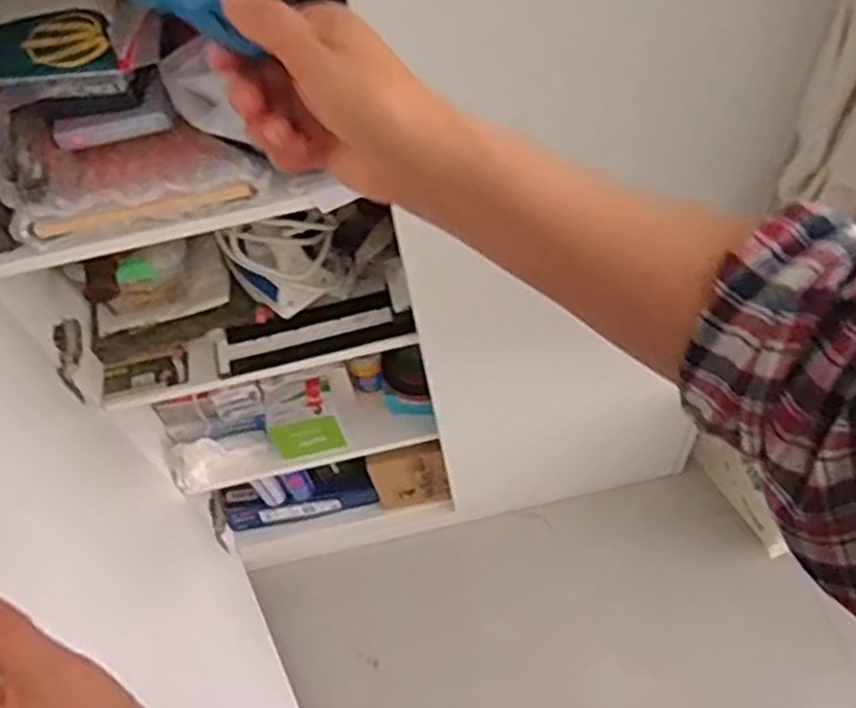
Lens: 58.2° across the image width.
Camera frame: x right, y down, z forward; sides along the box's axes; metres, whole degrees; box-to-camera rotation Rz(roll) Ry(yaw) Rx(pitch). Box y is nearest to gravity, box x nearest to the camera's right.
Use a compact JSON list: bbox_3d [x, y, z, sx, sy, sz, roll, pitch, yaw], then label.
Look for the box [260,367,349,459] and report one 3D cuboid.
[{"bbox_3d":[-0.191,0.091,1.173,0.103,0.097,0.097,-12,61,-3],"label":"box"}]

